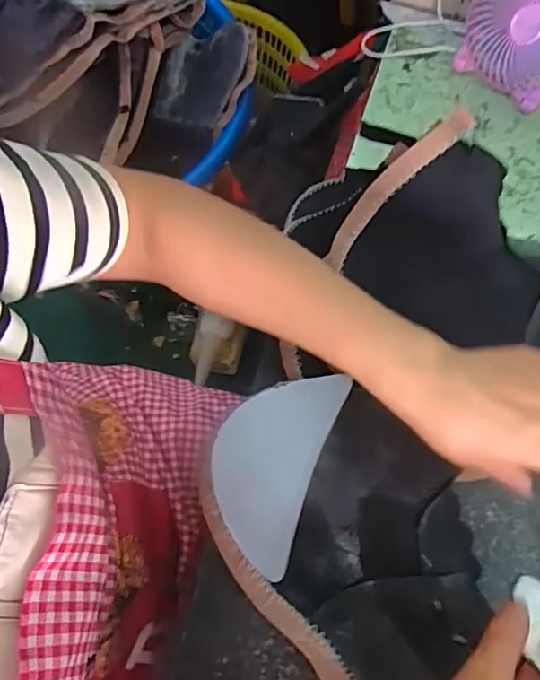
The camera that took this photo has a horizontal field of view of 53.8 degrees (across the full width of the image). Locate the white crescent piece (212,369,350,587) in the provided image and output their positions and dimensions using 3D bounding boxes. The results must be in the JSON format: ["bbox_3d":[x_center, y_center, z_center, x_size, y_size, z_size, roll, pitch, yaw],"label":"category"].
[{"bbox_3d":[-0.003,0.092,0.406,0.078,0.025,0.146,20,70,6],"label":"white crescent piece"}]

